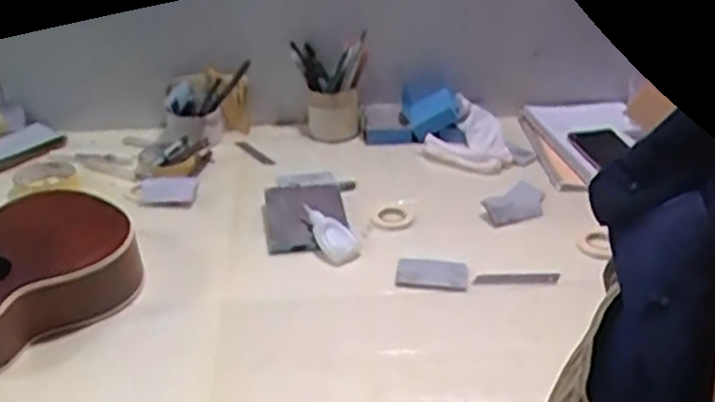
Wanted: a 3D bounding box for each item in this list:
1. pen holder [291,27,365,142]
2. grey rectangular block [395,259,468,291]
[{"bbox_3d":[-0.037,-0.151,1.058,0.099,0.145,0.102,-3,31,-3],"label":"pen holder"},{"bbox_3d":[0.082,0.082,0.825,0.078,0.011,0.044,4,31,9],"label":"grey rectangular block"}]

